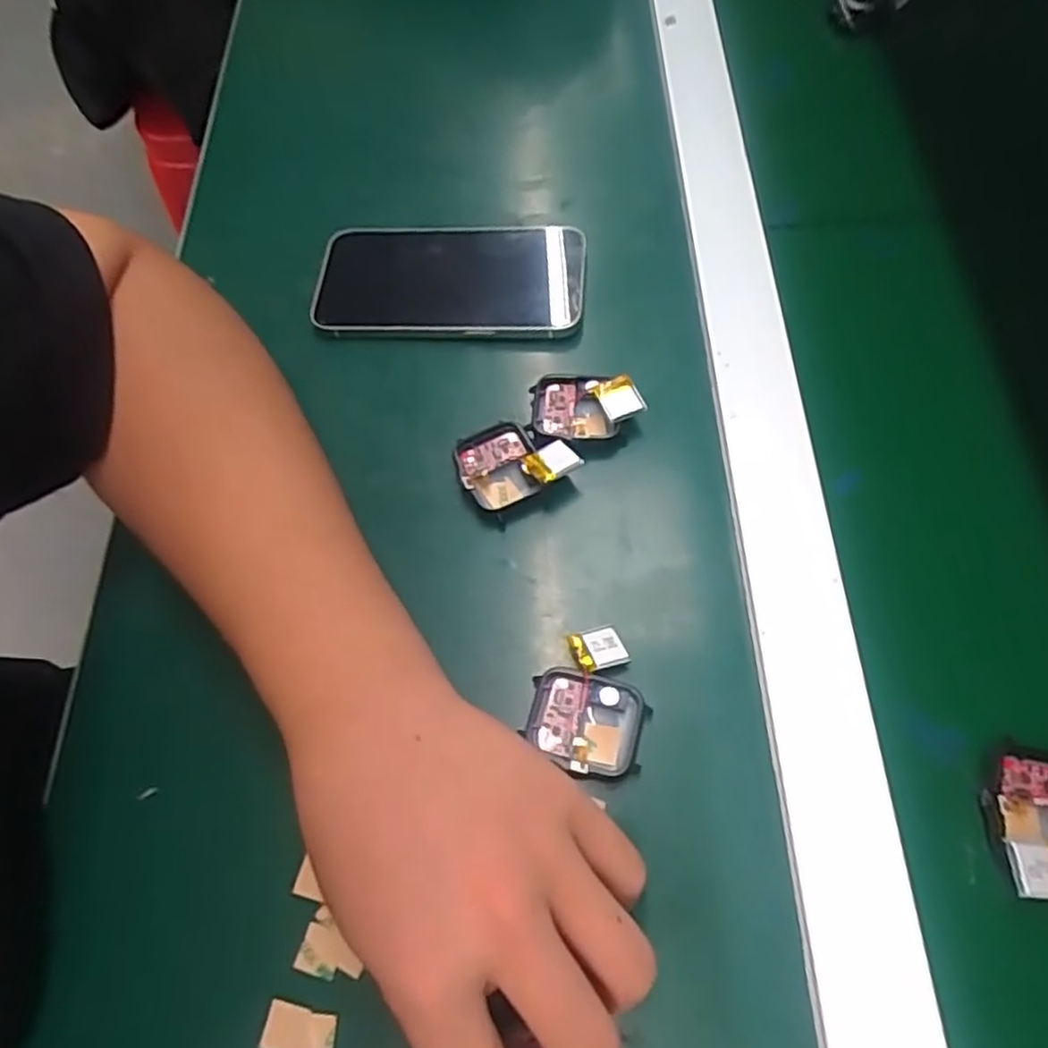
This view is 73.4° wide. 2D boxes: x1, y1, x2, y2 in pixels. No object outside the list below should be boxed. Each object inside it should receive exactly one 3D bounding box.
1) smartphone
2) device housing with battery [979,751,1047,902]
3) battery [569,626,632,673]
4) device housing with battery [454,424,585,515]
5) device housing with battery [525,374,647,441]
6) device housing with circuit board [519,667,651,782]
[{"bbox_3d":[-0.042,-0.137,0.382,0.147,0.012,0.076,3,65,5],"label":"smartphone"},{"bbox_3d":[0.190,0.110,0.254,0.038,0.013,0.049,10,65,8],"label":"device housing with battery"},{"bbox_3d":[0.031,0.052,0.291,0.021,0.005,0.017,-19,65,-5],"label":"battery"},{"bbox_3d":[-0.005,-0.031,0.328,0.049,0.018,0.042,-23,65,-7],"label":"device housing with battery"},{"bbox_3d":[0.029,-0.056,0.338,0.053,0.017,0.038,5,65,6],"label":"device housing with battery"},{"bbox_3d":[0.025,0.080,0.282,0.046,0.008,0.038,14,66,10],"label":"device housing with circuit board"}]

